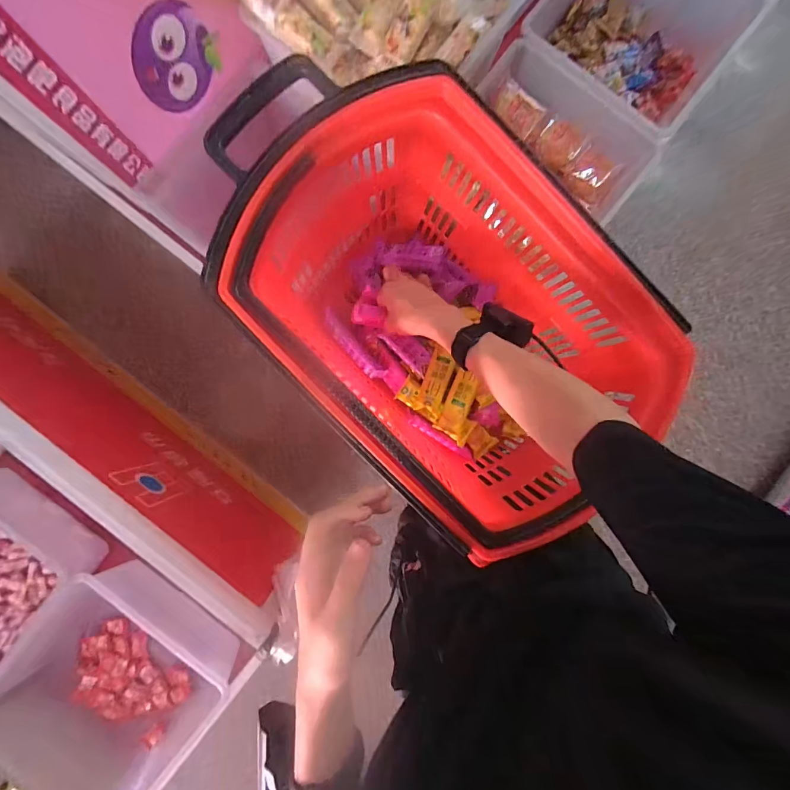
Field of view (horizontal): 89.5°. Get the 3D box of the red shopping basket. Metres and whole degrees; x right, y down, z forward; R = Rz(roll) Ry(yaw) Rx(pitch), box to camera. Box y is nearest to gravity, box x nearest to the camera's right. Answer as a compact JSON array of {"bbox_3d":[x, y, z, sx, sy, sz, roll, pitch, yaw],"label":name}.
[{"bbox_3d":[0.043,-0.109,0.556,0.357,0.278,0.553,-45,90,-2],"label":"red shopping basket"}]

